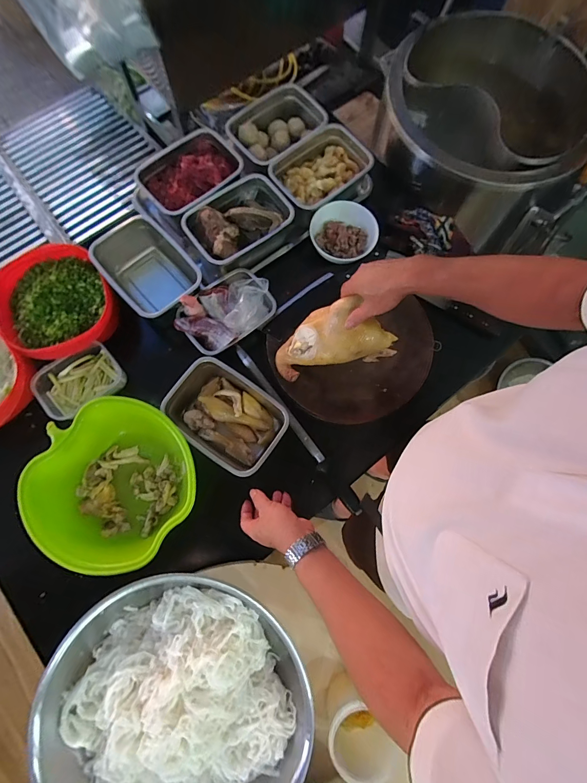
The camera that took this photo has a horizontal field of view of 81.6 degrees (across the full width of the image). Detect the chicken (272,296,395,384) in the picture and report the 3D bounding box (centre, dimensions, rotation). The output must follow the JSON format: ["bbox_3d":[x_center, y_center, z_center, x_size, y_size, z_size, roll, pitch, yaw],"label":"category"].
[{"bbox_3d":[0.077,-0.102,0.634,0.225,0.114,0.099,-14,78,-5],"label":"chicken"}]

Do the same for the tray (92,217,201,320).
[{"bbox_3d":[-0.305,-0.251,0.725,0.150,0.089,0.219,-43,82,-10],"label":"tray"}]

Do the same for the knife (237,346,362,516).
[{"bbox_3d":[0.006,0.071,0.697,0.026,0.015,0.409,-36,81,-9],"label":"knife"}]

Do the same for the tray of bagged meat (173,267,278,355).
[{"bbox_3d":[-0.140,-0.169,0.704,0.142,0.078,0.193,44,80,8],"label":"tray of bagged meat"}]

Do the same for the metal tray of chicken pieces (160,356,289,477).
[{"bbox_3d":[-0.130,0.049,0.660,0.223,0.082,0.152,35,79,6],"label":"metal tray of chicken pieces"}]

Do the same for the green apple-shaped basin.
[{"bbox_3d":[-0.309,0.165,0.615,0.252,0.111,0.268,0,77,-2],"label":"green apple-shaped basin"}]

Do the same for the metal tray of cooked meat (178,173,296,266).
[{"bbox_3d":[-0.117,-0.360,0.734,0.215,0.069,0.147,-38,81,-9],"label":"metal tray of cooked meat"}]

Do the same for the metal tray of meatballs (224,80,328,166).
[{"bbox_3d":[-0.036,-0.614,0.799,0.224,0.076,0.155,-32,80,-8],"label":"metal tray of meatballs"}]

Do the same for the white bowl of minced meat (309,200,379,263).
[{"bbox_3d":[0.112,-0.349,0.758,0.144,0.053,0.132,0,77,-2],"label":"white bowl of minced meat"}]

